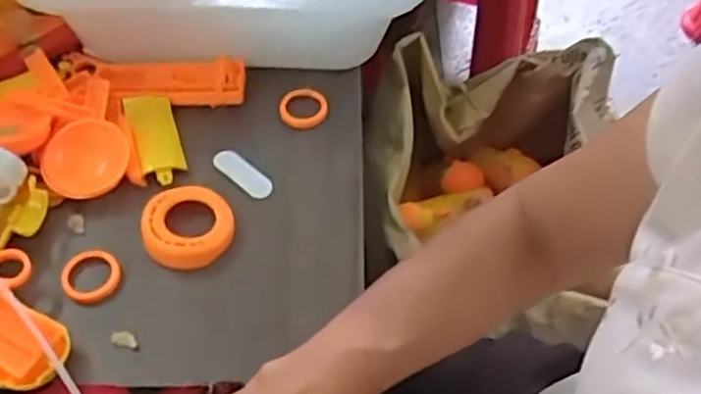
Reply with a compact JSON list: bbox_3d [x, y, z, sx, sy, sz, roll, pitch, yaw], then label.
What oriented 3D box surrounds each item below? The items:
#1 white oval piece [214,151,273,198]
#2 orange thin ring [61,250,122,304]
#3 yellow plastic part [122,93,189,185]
[{"bbox_3d":[-0.075,-0.016,0.502,0.050,0.005,0.016,38,61,23],"label":"white oval piece"},{"bbox_3d":[-0.160,0.048,0.445,0.035,0.007,0.035,1,53,-1],"label":"orange thin ring"},{"bbox_3d":[-0.136,-0.042,0.503,0.031,0.011,0.077,-15,55,-13],"label":"yellow plastic part"}]

